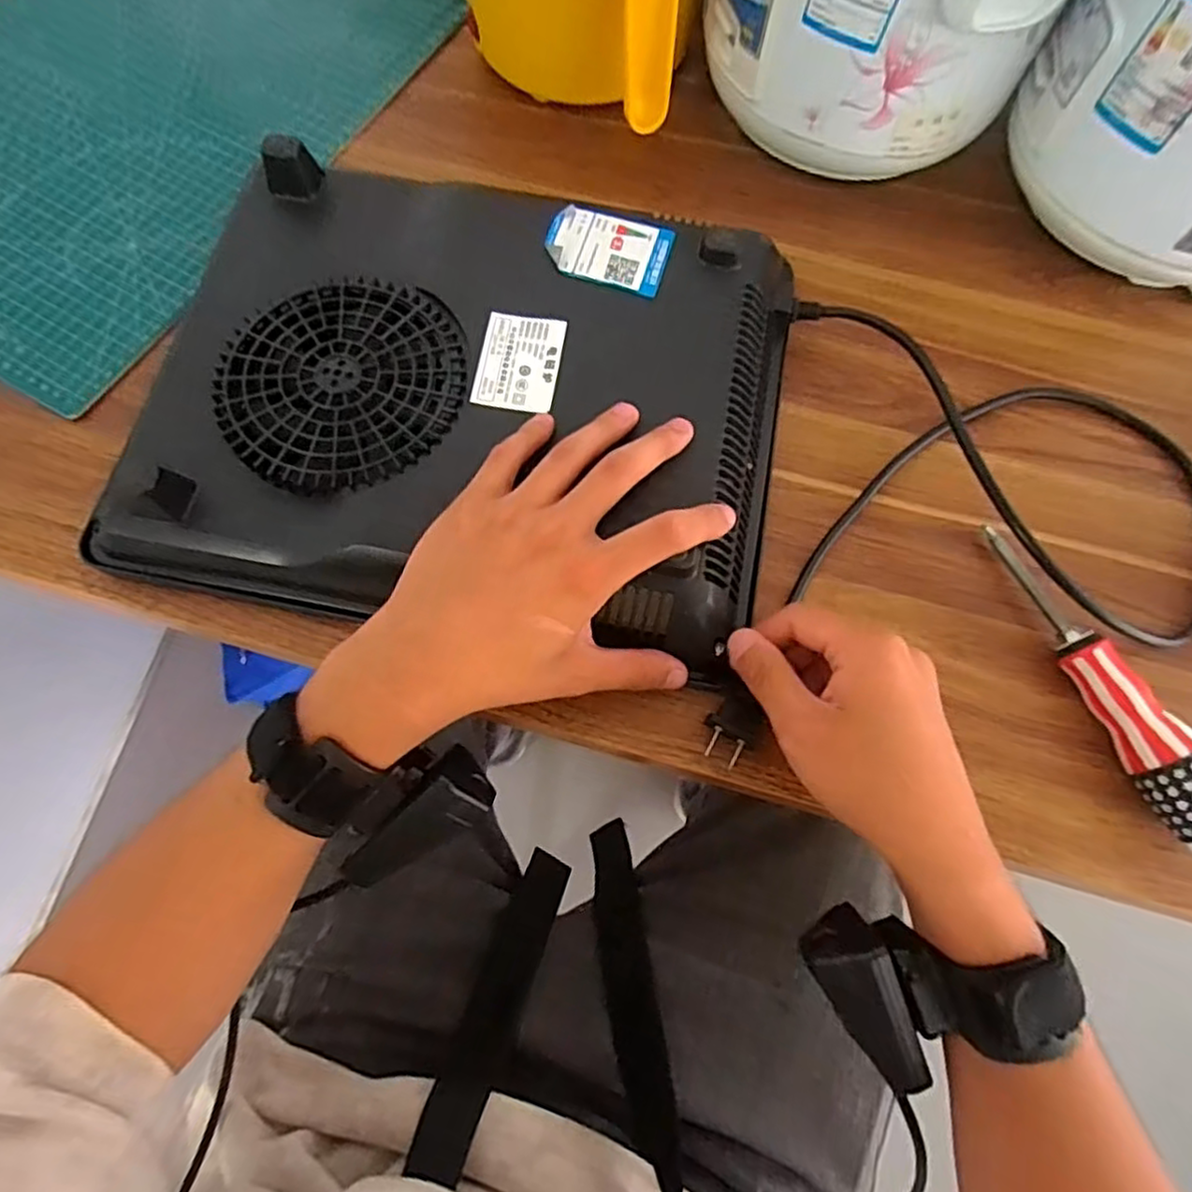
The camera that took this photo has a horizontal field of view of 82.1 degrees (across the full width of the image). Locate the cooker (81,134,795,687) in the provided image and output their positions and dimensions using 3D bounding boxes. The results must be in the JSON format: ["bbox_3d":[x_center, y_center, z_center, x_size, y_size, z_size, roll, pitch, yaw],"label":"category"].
[{"bbox_3d":[-0.064,-0.104,0.363,0.326,0.052,0.244,12,71,2],"label":"cooker"}]

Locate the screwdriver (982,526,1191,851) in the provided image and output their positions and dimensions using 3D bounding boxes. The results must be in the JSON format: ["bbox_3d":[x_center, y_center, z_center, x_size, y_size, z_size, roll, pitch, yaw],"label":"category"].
[{"bbox_3d":[0.256,0.041,0.340,0.027,0.036,0.180,-18,73,-8],"label":"screwdriver"}]

